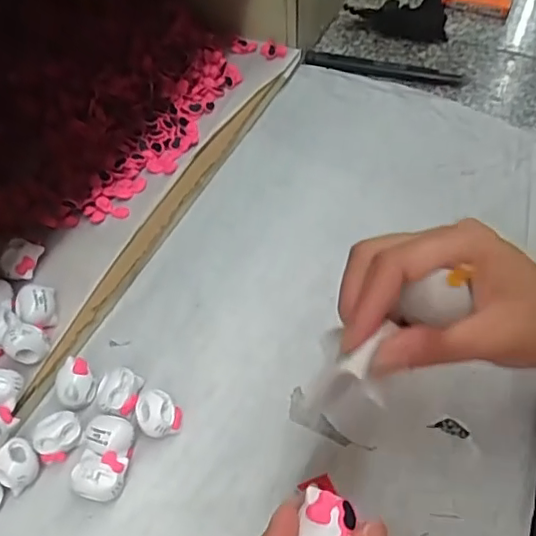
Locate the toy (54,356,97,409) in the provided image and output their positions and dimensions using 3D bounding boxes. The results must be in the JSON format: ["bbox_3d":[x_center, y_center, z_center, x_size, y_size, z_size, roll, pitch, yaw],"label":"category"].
[{"bbox_3d":[-0.108,0.066,0.317,0.019,0.020,0.024,-17,54,-10],"label":"toy"}]

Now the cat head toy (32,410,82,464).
[{"bbox_3d":[-0.111,0.089,0.300,0.019,0.017,0.025,31,60,23],"label":"cat head toy"}]

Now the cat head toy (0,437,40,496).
[{"bbox_3d":[-0.128,0.102,0.290,0.020,0.020,0.021,-1,53,2],"label":"cat head toy"}]

